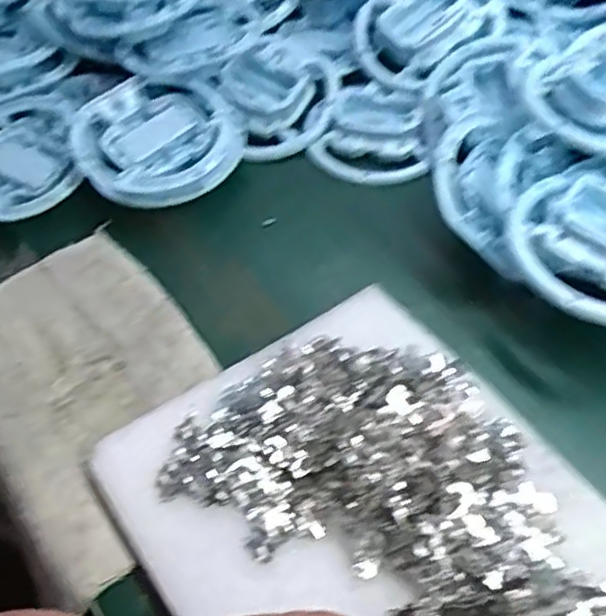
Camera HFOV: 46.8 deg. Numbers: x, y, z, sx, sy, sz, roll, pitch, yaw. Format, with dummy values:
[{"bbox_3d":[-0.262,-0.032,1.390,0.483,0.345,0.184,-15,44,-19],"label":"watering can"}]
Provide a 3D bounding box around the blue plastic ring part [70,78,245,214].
[{"bbox_3d":[-0.098,-0.113,0.473,0.105,0.030,0.104,-22,56,-10],"label":"blue plastic ring part"}]

